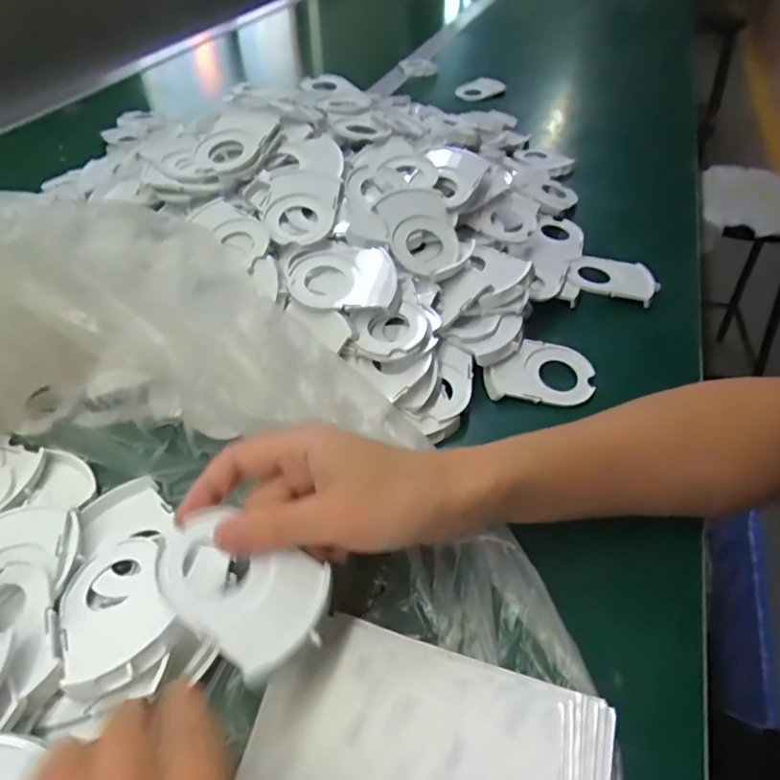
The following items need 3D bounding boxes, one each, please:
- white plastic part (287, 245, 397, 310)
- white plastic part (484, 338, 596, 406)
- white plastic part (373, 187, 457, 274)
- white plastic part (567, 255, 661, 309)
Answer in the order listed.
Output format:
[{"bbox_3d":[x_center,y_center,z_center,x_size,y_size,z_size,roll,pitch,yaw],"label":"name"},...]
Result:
[{"bbox_3d":[-0.035,-0.081,0.406,0.075,0.015,0.060,-2,60,-1],"label":"white plastic part"},{"bbox_3d":[0.111,-0.014,0.414,0.080,0.019,0.051,1,46,2],"label":"white plastic part"},{"bbox_3d":[0.024,-0.122,0.429,0.056,0.010,0.071,-16,83,-16],"label":"white plastic part"},{"bbox_3d":[0.201,-0.102,0.501,0.077,0.012,0.051,14,47,13],"label":"white plastic part"}]

